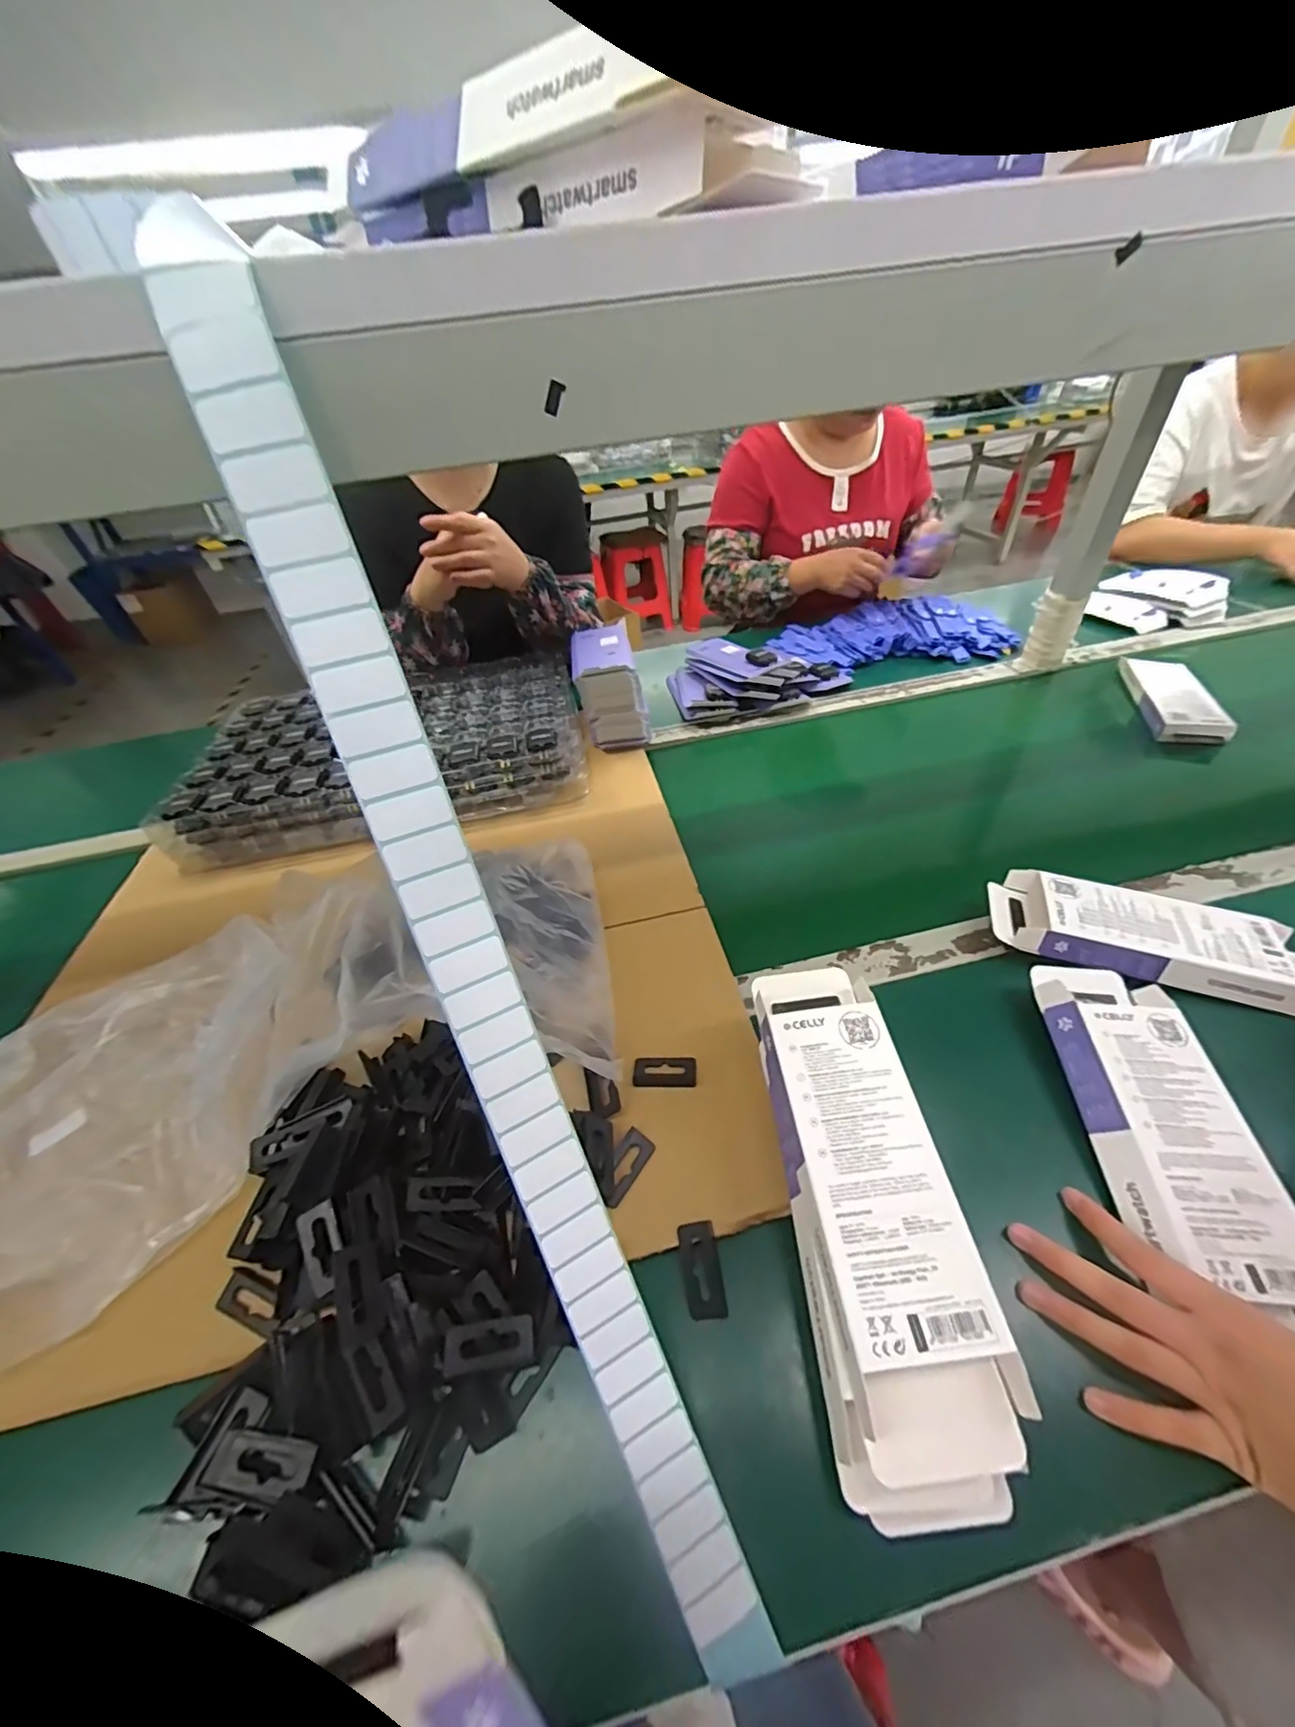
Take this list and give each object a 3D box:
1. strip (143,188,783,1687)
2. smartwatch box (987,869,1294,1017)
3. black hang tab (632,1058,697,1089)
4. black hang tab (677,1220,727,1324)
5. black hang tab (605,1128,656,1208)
[{"bbox_3d":[-0.066,0.059,0.222,0.035,0.593,0.043,-20,7,-13],"label":"strip"},{"bbox_3d":[0.415,0.060,0.455,0.226,0.035,0.083,11,47,18],"label":"smartwatch box"},{"bbox_3d":[0.014,0.159,0.421,0.047,0.006,0.025,-1,39,0],"label":"black hang tab"},{"bbox_3d":[0.034,0.251,0.338,0.023,0.008,0.049,-10,60,-2],"label":"black hang tab"},{"bbox_3d":[-0.015,0.206,0.372,0.022,0.006,0.048,35,55,12],"label":"black hang tab"}]

